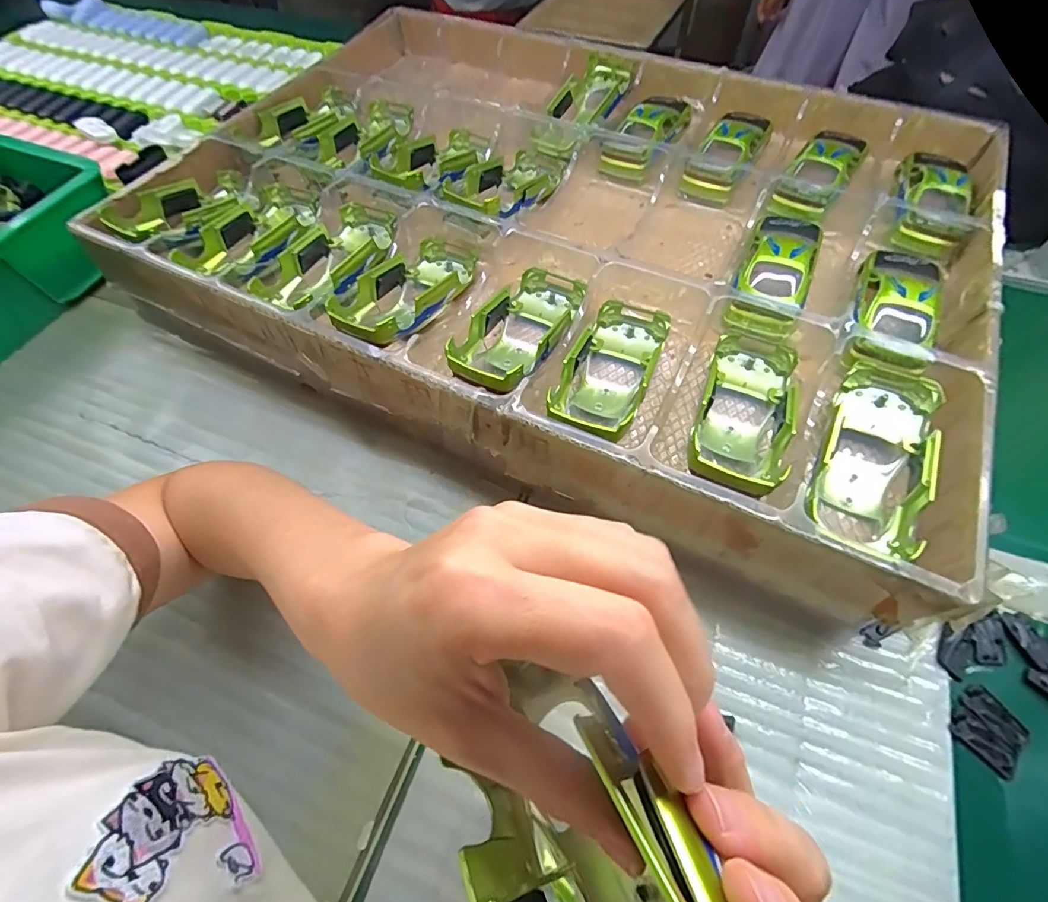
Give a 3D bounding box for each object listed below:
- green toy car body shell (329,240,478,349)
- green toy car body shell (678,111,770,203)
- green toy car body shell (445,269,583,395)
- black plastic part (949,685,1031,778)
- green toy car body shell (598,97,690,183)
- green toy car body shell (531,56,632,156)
[{"bbox_3d":[-0.088,-0.117,0.361,0.062,0.035,0.138,17,46,11],"label":"green toy car body shell"},{"bbox_3d":[0.192,-0.277,0.446,0.047,0.045,0.113,28,65,16],"label":"green toy car body shell"},{"bbox_3d":[-0.003,-0.083,0.339,0.059,0.038,0.136,20,48,12],"label":"green toy car body shell"},{"bbox_3d":[0.266,0.159,0.271,0.037,0.004,0.033,-37,63,-20],"label":"black plastic part"},{"bbox_3d":[0.123,-0.309,0.465,0.053,0.040,0.118,28,65,16],"label":"green toy car body shell"},{"bbox_3d":[0.059,-0.347,0.480,0.063,0.036,0.133,23,64,14],"label":"green toy car body shell"}]

